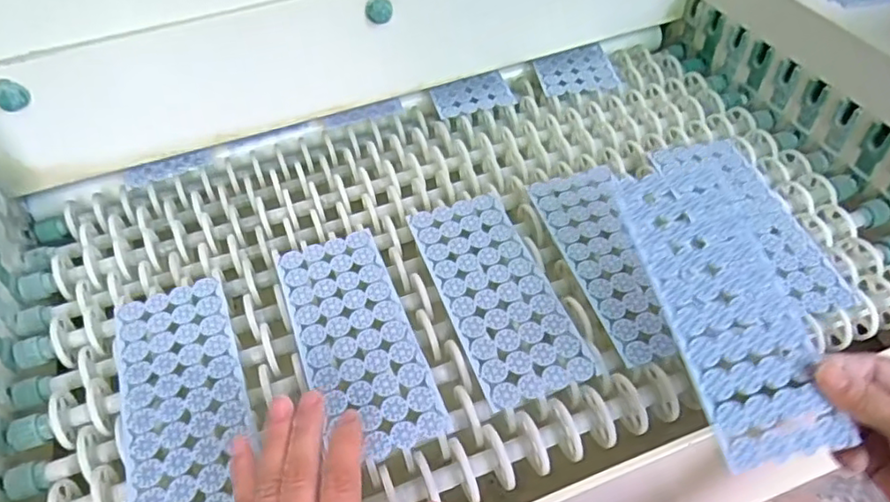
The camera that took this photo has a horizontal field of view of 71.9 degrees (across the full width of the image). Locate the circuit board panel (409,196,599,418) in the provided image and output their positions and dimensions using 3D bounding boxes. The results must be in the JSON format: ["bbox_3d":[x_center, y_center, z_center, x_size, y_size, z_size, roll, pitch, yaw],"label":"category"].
[{"bbox_3d":[0.037,0.027,0.459,0.078,0.006,0.186,-17,50,-11],"label":"circuit board panel"}]

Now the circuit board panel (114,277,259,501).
[{"bbox_3d":[-0.177,0.097,0.411,0.080,0.005,0.187,-16,49,-10],"label":"circuit board panel"}]

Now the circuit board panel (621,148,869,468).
[{"bbox_3d":[0.168,0.026,0.373,0.080,0.010,0.191,-9,63,-5],"label":"circuit board panel"}]

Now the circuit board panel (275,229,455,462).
[{"bbox_3d":[-0.063,0.059,0.438,0.080,0.005,0.187,-22,51,-15],"label":"circuit board panel"}]

